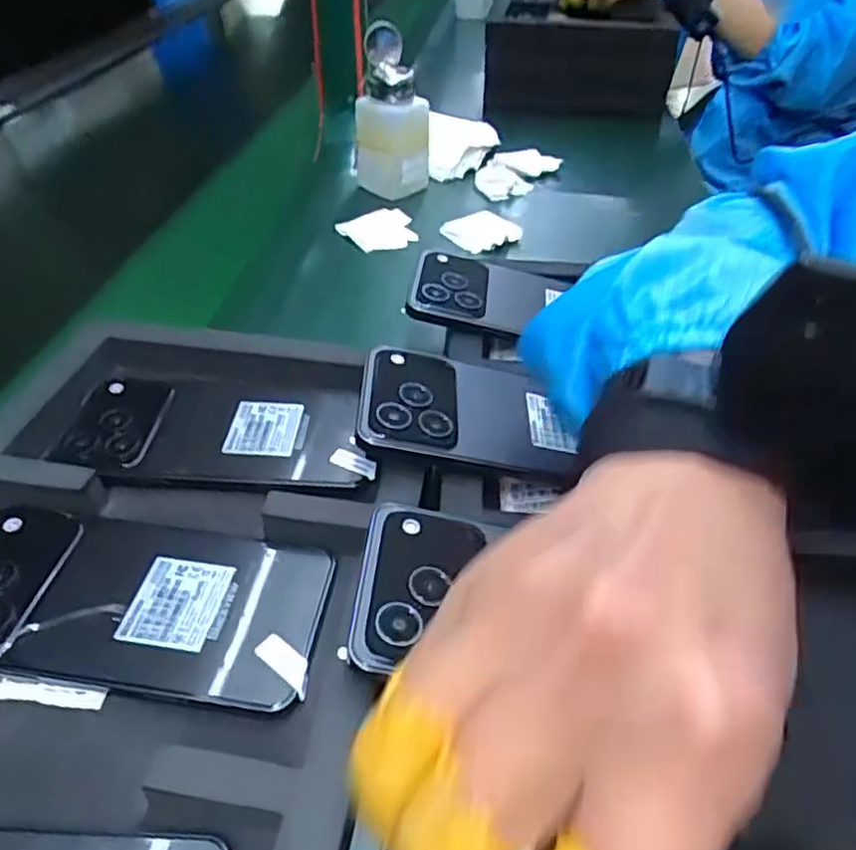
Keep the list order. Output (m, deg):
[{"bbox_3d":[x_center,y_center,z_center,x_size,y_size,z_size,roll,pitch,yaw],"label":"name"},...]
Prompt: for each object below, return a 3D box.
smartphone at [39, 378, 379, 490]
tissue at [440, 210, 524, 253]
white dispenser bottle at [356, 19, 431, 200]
[{"bbox_3d":[-0.108,-0.002,0.362,0.157,0.010,0.087,2,41,1],"label":"smartphone"},{"bbox_3d":[0.046,-0.164,0.570,0.046,0.019,0.051,-25,47,-27],"label":"tissue"},{"bbox_3d":[-0.030,-0.274,0.597,0.059,0.133,0.053,-9,42,-11],"label":"white dispenser bottle"}]

